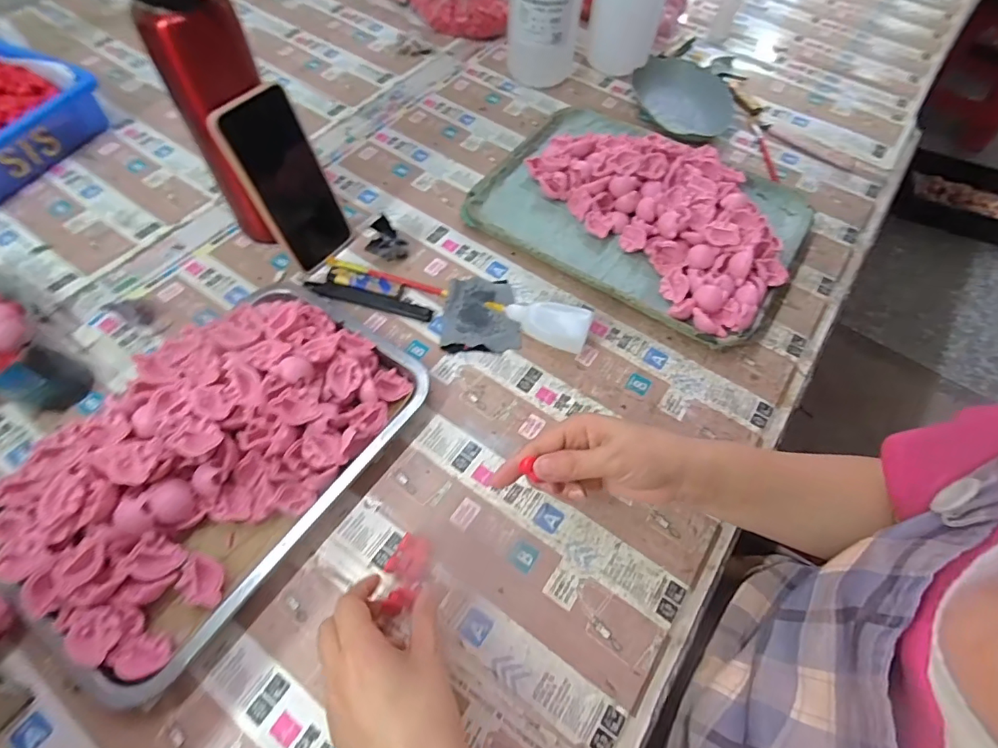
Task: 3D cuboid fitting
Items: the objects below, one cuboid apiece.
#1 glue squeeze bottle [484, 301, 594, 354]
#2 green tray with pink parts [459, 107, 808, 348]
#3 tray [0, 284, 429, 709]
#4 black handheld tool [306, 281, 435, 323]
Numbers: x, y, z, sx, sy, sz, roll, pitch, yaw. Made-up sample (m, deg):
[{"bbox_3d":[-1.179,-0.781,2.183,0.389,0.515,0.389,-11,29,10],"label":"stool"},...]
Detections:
[{"bbox_3d":[0.037,-0.052,0.483,0.101,0.027,0.042,16,61,7],"label":"glue squeeze bottle"},{"bbox_3d":[0.159,-0.195,0.552,0.336,0.053,0.251,31,64,15],"label":"green tray with pink parts"},{"bbox_3d":[-0.222,0.060,0.392,0.190,0.056,0.309,32,64,15],"label":"tray"},{"bbox_3d":[-0.134,-0.076,0.501,0.133,0.008,0.017,12,61,5],"label":"black handheld tool"}]

